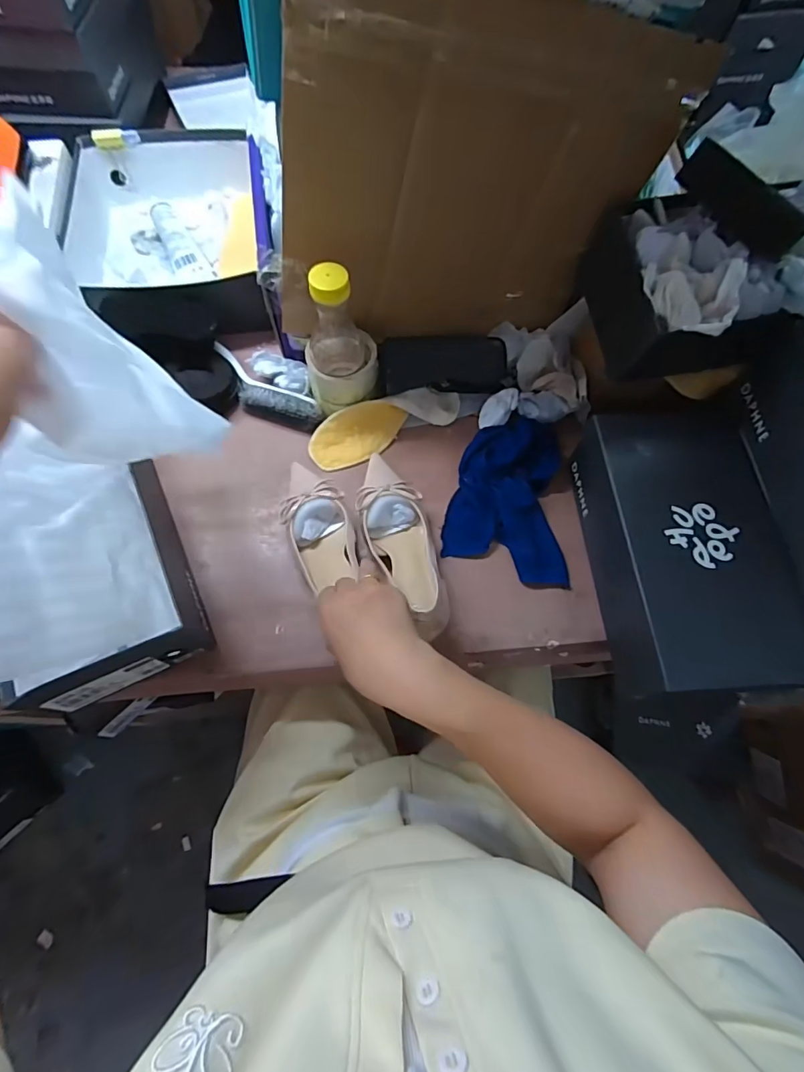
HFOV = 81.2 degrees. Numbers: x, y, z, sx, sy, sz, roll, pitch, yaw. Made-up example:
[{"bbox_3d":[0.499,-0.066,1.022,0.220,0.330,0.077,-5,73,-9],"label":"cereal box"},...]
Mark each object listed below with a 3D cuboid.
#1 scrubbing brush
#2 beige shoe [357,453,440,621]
[{"bbox_3d":[-0.185,-0.188,0.614,0.173,0.033,0.049,32,70,10],"label":"scrubbing brush"},{"bbox_3d":[-0.002,-0.003,0.517,0.073,0.054,0.219,-15,47,-8],"label":"beige shoe"}]

